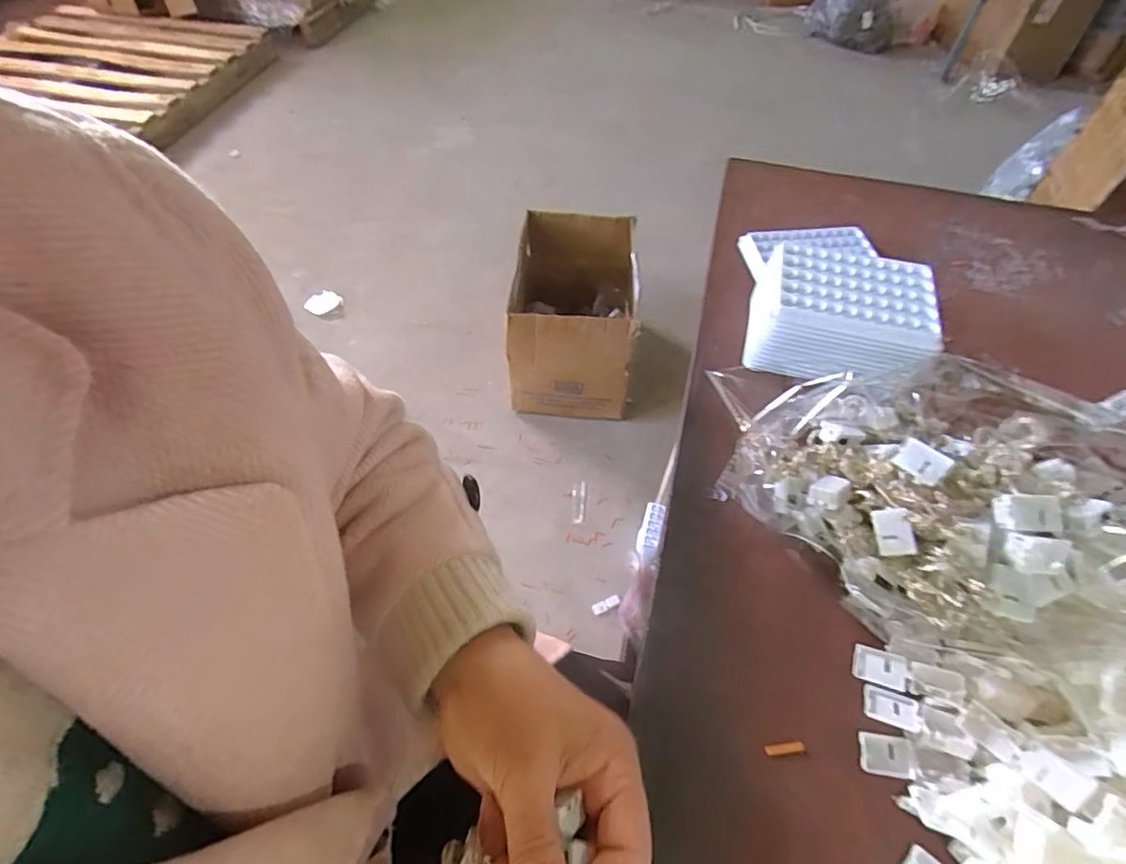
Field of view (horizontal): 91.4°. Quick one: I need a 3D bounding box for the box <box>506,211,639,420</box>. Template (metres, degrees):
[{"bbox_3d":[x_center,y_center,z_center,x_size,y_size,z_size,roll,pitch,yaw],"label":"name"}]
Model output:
[{"bbox_3d":[0.026,-0.293,1.324,0.276,0.279,0.421,4,55,2],"label":"box"}]

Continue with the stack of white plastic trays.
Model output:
[{"bbox_3d":[0.234,-0.131,0.494,0.139,0.079,0.224,9,55,5],"label":"stack of white plastic trays"}]

